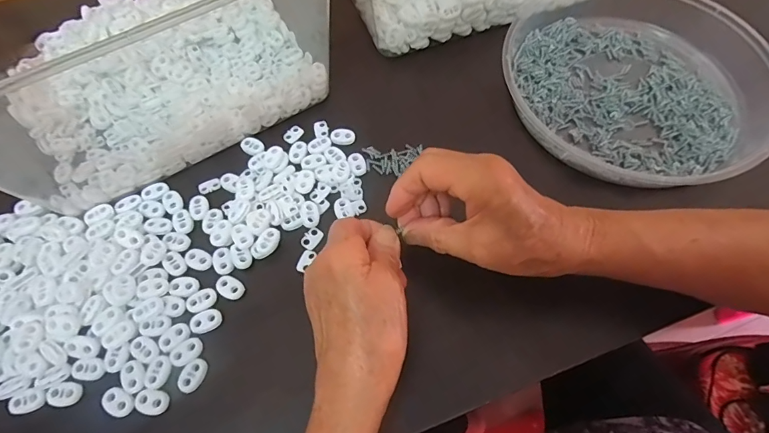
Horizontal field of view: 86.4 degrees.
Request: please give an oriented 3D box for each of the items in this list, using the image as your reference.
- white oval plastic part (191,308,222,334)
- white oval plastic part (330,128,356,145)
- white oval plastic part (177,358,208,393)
[{"bbox_3d":[-0.132,0.077,0.302,0.022,0.004,0.016,-24,65,-10],"label":"white oval plastic part"},{"bbox_3d":[-0.038,-0.073,0.378,0.022,0.005,0.016,-3,63,0],"label":"white oval plastic part"},{"bbox_3d":[-0.134,0.111,0.287,0.014,0.006,0.023,24,66,13],"label":"white oval plastic part"}]

